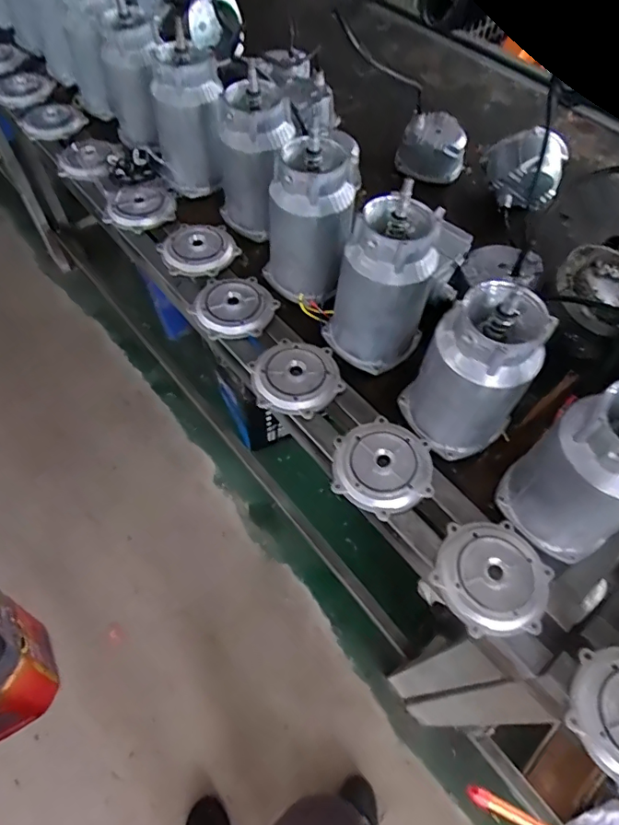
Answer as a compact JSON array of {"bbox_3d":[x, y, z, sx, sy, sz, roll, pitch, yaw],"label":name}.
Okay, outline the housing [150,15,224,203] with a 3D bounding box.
[{"bbox_3d":[-0.214,-0.513,0.901,0.117,0.229,0.117,-6,58,-5],"label":"housing"}]

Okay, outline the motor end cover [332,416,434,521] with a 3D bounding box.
[{"bbox_3d":[0.093,0.068,0.664,0.120,0.028,0.131,4,58,1],"label":"motor end cover"}]

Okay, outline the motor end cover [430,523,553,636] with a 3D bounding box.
[{"bbox_3d":[0.212,0.190,0.594,0.125,0.021,0.130,23,60,13],"label":"motor end cover"}]

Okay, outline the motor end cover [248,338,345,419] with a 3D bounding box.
[{"bbox_3d":[-0.020,-0.053,0.739,0.130,0.020,0.124,-39,66,-23],"label":"motor end cover"}]

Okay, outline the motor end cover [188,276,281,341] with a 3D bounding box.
[{"bbox_3d":[-0.119,-0.170,0.810,0.125,0.024,0.126,11,58,6],"label":"motor end cover"}]

